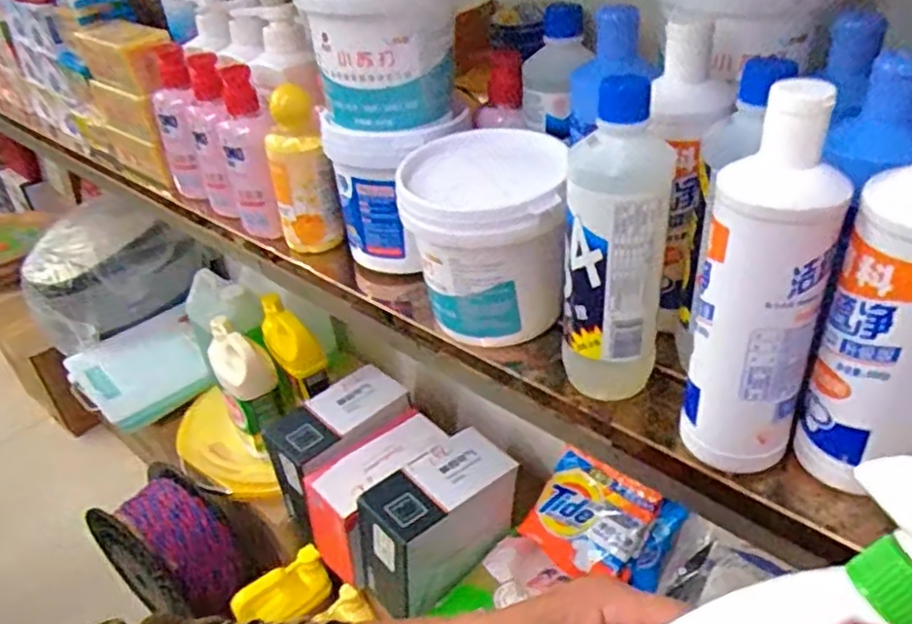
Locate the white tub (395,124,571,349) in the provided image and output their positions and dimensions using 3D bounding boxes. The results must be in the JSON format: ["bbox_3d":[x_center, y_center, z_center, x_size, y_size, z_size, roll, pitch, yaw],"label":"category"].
[{"bbox_3d":[0.020,-0.052,0.546,0.111,0.124,0.133,-2,36,5],"label":"white tub"}]

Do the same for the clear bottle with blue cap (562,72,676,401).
[{"bbox_3d":[0.098,-0.035,0.443,0.063,0.194,0.049,4,37,14],"label":"clear bottle with blue cap"}]

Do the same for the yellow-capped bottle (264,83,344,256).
[{"bbox_3d":[-0.143,-0.125,0.657,0.053,0.144,0.054,-15,37,-12],"label":"yellow-capped bottle"}]

